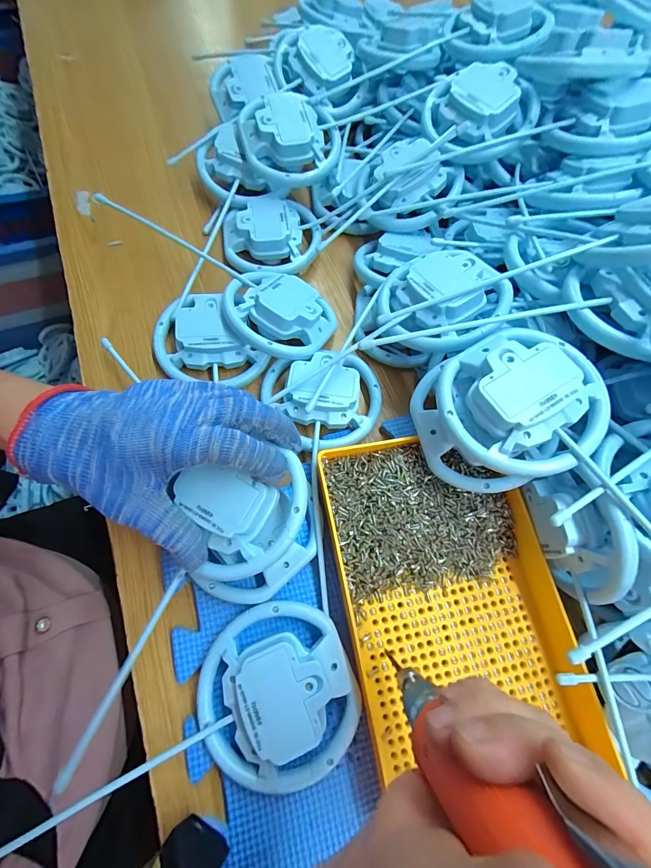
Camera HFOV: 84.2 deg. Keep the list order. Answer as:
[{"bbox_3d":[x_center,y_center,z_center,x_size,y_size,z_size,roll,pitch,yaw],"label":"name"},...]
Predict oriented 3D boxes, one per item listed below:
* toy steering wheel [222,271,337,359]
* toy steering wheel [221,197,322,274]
[{"bbox_3d":[-0.044,-0.109,0.317,0.094,0.026,0.079,34,53,-2],"label":"toy steering wheel"},{"bbox_3d":[-0.054,-0.200,0.360,0.096,0.025,0.085,-15,73,-10],"label":"toy steering wheel"}]

